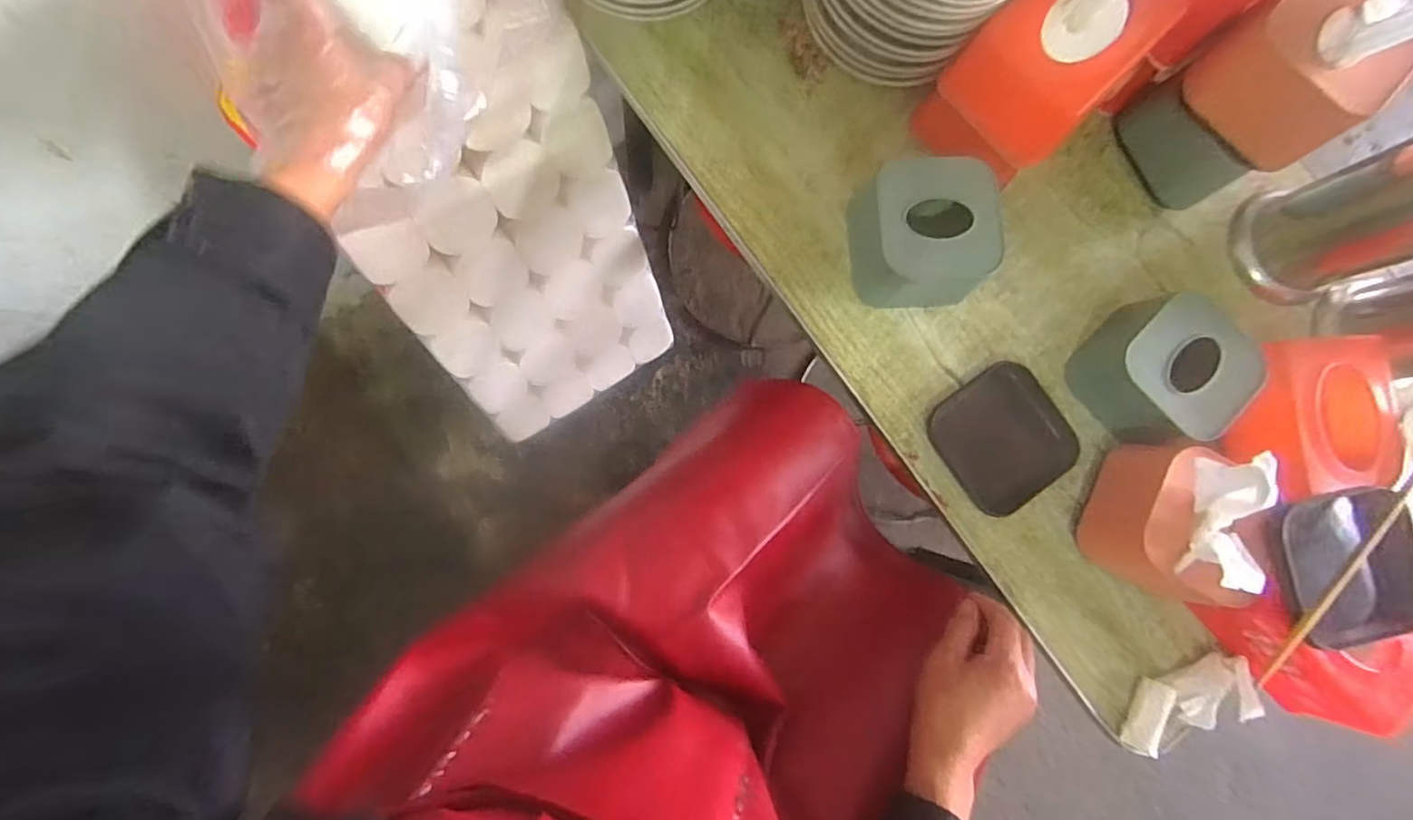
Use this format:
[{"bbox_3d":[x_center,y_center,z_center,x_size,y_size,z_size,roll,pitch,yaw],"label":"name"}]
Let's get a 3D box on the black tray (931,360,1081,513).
[{"bbox_3d":[0.273,0.027,0.571,0.113,0.020,0.118,-39,88,-8],"label":"black tray"}]

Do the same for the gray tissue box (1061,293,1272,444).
[{"bbox_3d":[0.416,-0.037,0.563,0.129,0.075,0.116,-41,88,-8],"label":"gray tissue box"}]

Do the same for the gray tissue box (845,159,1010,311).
[{"bbox_3d":[0.194,-0.152,0.552,0.117,0.076,0.115,-1,84,-5],"label":"gray tissue box"}]

